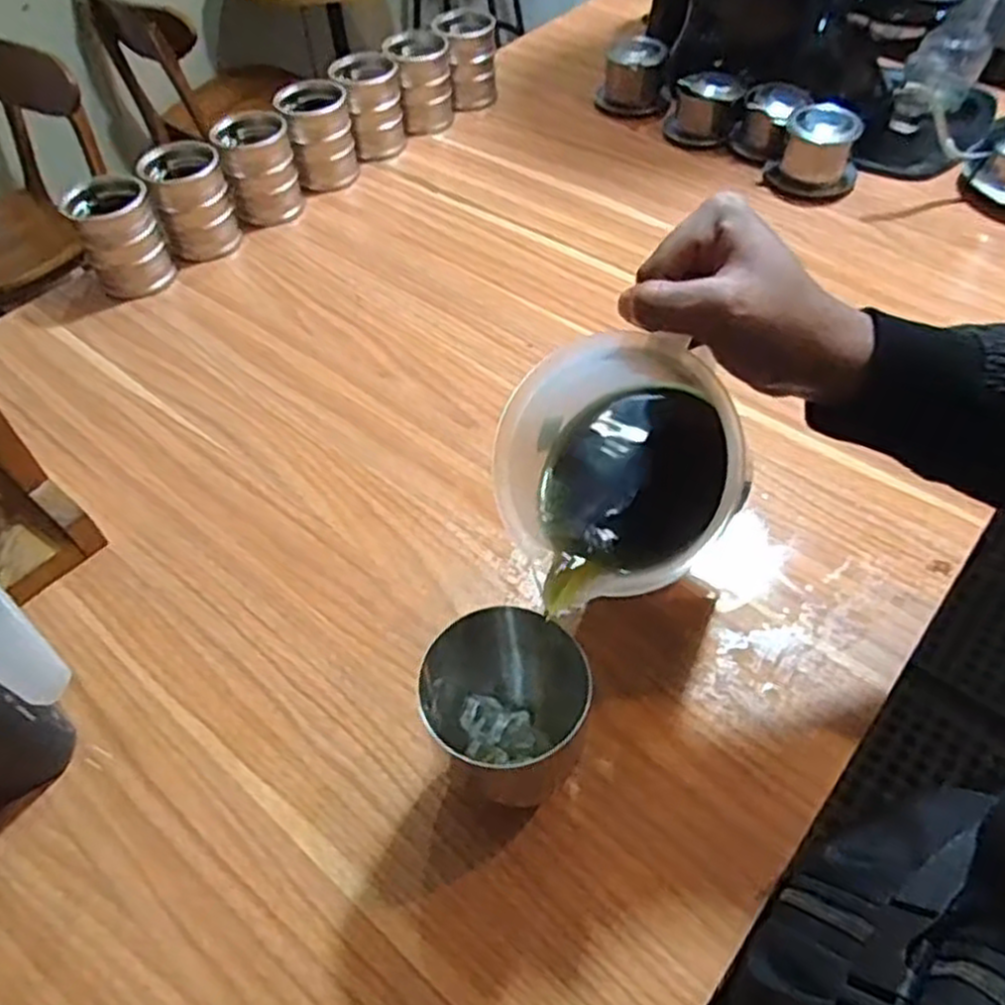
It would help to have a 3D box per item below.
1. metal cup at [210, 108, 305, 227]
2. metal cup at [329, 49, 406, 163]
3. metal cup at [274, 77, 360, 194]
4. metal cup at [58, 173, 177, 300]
[{"bbox_3d":[-0.256,-0.350,0.814,0.077,0.093,0.066,-13,51,-7],"label":"metal cup"},{"bbox_3d":[-0.152,-0.454,0.891,0.068,0.094,0.072,-1,51,2],"label":"metal cup"},{"bbox_3d":[-0.201,-0.403,0.853,0.071,0.095,0.071,-1,51,2],"label":"metal cup"},{"bbox_3d":[-0.367,-0.257,0.746,0.070,0.089,0.075,-1,51,2],"label":"metal cup"}]

